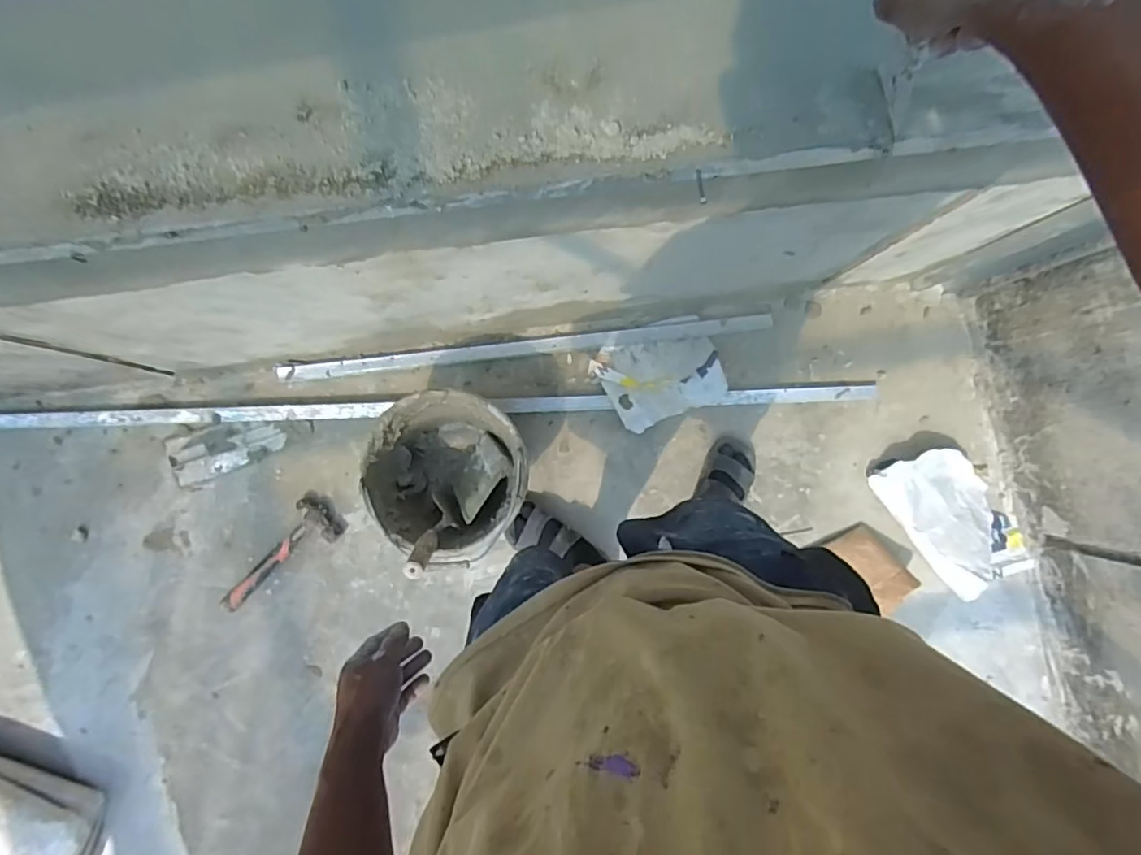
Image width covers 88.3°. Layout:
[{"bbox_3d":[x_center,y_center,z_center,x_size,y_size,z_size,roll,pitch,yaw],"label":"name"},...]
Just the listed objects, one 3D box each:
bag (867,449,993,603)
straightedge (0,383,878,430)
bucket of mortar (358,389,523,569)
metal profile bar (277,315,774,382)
[{"bbox_3d":[0.813,0.195,1.268,0.213,0.072,0.315,-28,90,-3],"label":"bag"},{"bbox_3d":[-0.294,-0.044,1.216,1.900,0.036,0.050,-2,90,-3],"label":"straightedge"},{"bbox_3d":[-0.229,0.082,1.133,0.278,0.220,0.279,0,90,-3],"label":"bucket of mortar"},{"bbox_3d":[-0.077,-0.169,1.252,1.034,0.037,0.037,-7,90,-3],"label":"metal profile bar"}]

